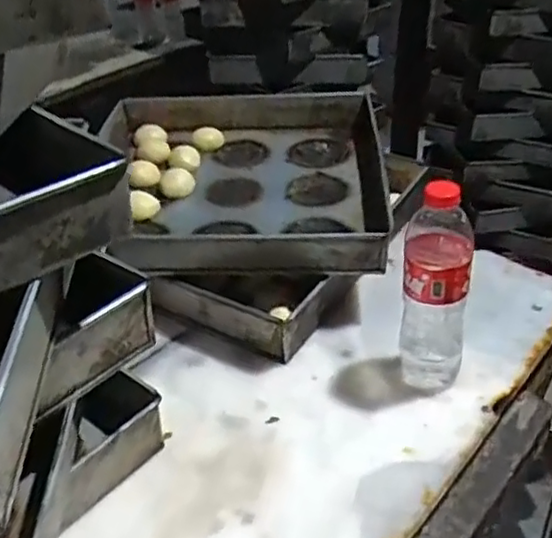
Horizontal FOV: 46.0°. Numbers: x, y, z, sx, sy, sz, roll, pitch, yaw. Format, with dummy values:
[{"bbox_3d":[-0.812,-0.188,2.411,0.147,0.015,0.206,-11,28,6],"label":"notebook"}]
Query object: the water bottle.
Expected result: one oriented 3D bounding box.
[{"bbox_3d":[0.156,0.027,0.653,0.073,0.232,0.055,4,34,9],"label":"water bottle"}]

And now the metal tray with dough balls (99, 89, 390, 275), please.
[{"bbox_3d":[-0.037,-0.137,0.907,0.404,0.091,0.437,-2,34,0],"label":"metal tray with dough balls"}]

